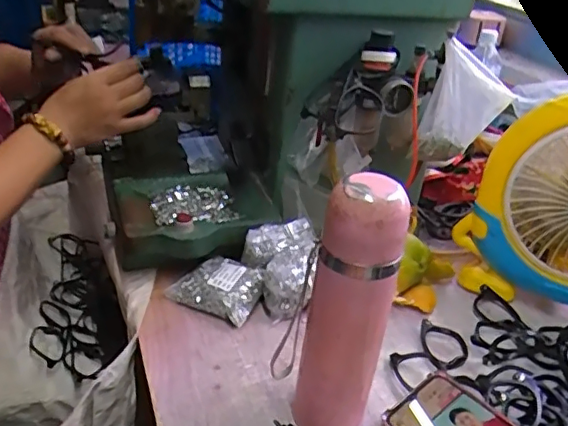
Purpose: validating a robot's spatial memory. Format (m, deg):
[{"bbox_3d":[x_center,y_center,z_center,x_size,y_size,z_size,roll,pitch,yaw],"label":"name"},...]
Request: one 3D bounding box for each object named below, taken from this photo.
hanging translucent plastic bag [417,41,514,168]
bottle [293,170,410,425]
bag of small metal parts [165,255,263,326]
[{"bbox_3d":[0.220,-0.123,0.687,0.093,0.131,0.055,16,31,16],"label":"hanging translucent plastic bag"},{"bbox_3d":[0.053,0.091,0.468,0.059,0.244,0.053,19,32,20],"label":"bottle"},{"bbox_3d":[-0.075,0.085,0.658,0.096,0.040,0.066,20,32,23],"label":"bag of small metal parts"}]

